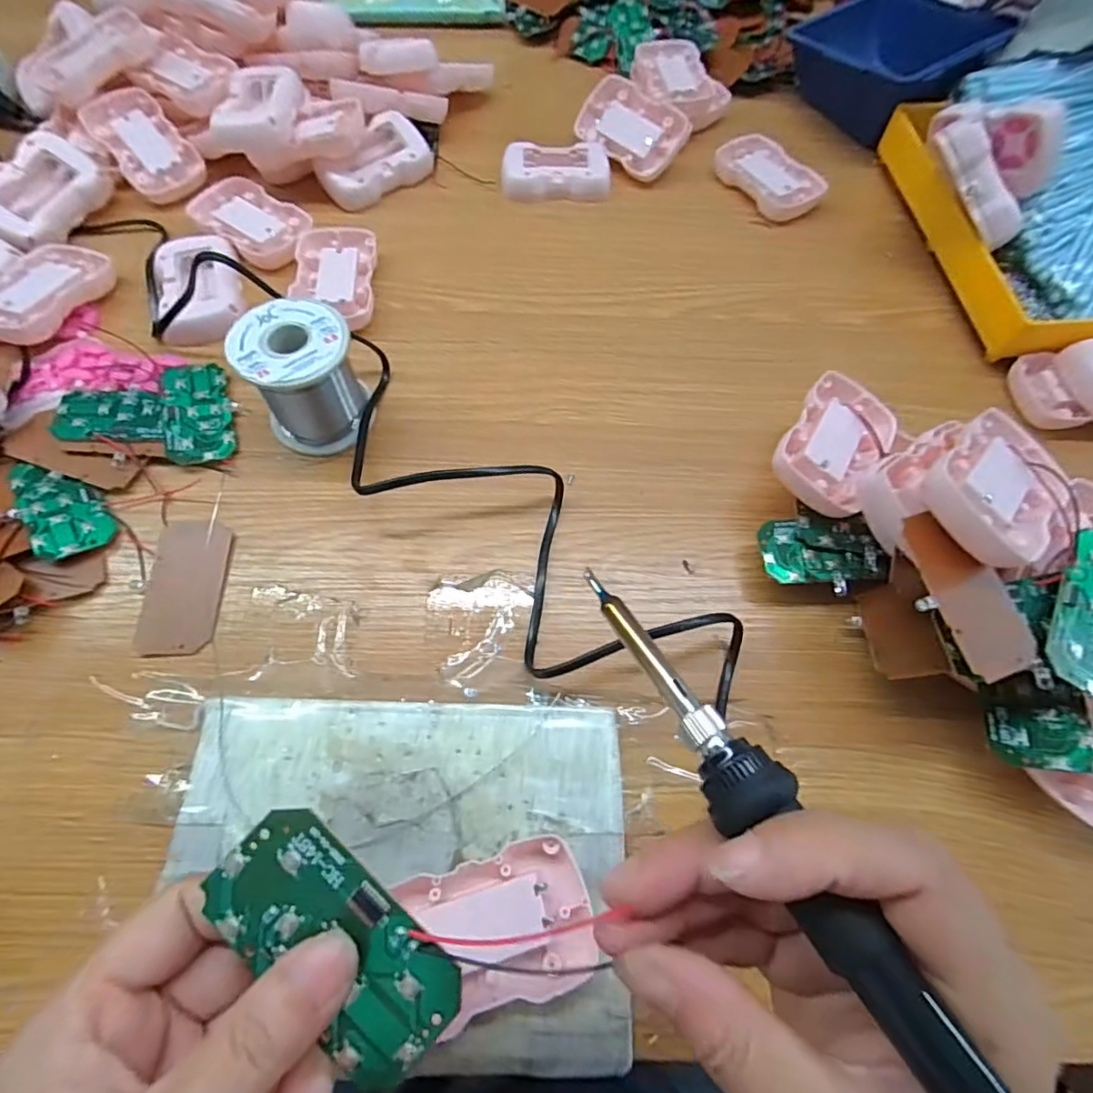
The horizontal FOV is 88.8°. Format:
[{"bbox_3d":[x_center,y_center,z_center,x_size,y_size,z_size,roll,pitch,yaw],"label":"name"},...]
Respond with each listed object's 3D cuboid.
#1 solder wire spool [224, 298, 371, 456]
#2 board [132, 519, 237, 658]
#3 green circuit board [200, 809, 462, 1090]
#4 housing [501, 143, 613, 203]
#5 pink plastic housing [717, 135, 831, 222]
[{"bbox_3d":[-0.140,-0.097,0.324,0.054,0.062,0.058,1,65,-2],"label":"solder wire spool"},{"bbox_3d":[-0.194,0.019,0.301,0.040,0.006,0.077,-2,65,-3],"label":"board"},{"bbox_3d":[-0.058,0.108,0.152,0.074,0.007,0.035,42,70,6],"label":"green circuit board"},{"bbox_3d":[0.008,-0.304,0.452,0.085,0.018,0.055,3,65,-1],"label":"housing"},{"bbox_3d":[0.182,-0.302,0.457,0.057,0.013,0.090,-33,70,-16],"label":"pink plastic housing"}]

